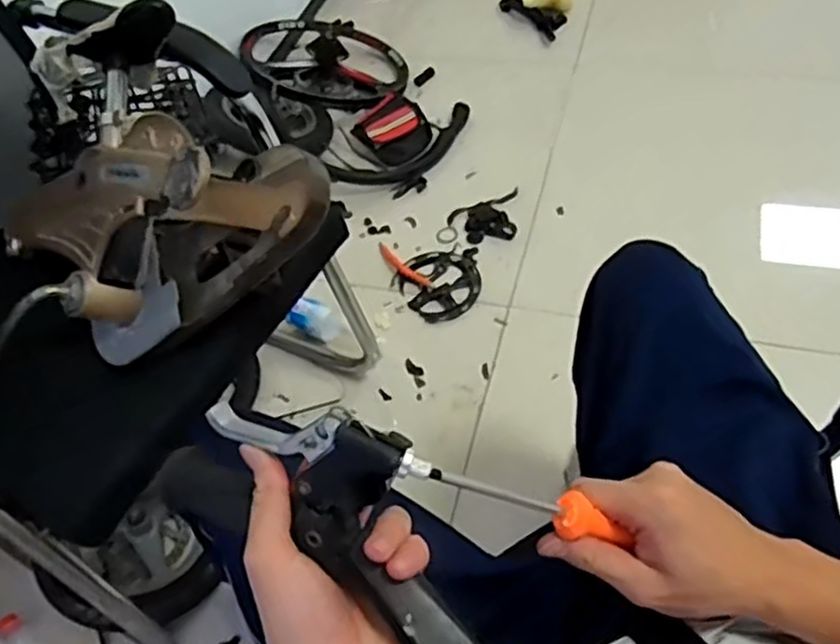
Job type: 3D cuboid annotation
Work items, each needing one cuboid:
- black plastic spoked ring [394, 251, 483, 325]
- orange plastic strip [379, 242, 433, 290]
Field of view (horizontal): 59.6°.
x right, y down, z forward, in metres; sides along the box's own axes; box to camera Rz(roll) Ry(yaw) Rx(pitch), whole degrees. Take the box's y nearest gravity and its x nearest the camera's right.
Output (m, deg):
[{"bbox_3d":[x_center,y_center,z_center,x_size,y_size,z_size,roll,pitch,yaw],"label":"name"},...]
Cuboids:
[{"bbox_3d":[0.042,-0.079,1.429,0.155,0.009,0.178,-23,54,-11],"label":"black plastic spoked ring"},{"bbox_3d":[-0.033,-0.107,1.469,0.030,0.013,0.167,-37,58,-21],"label":"orange plastic strip"}]

